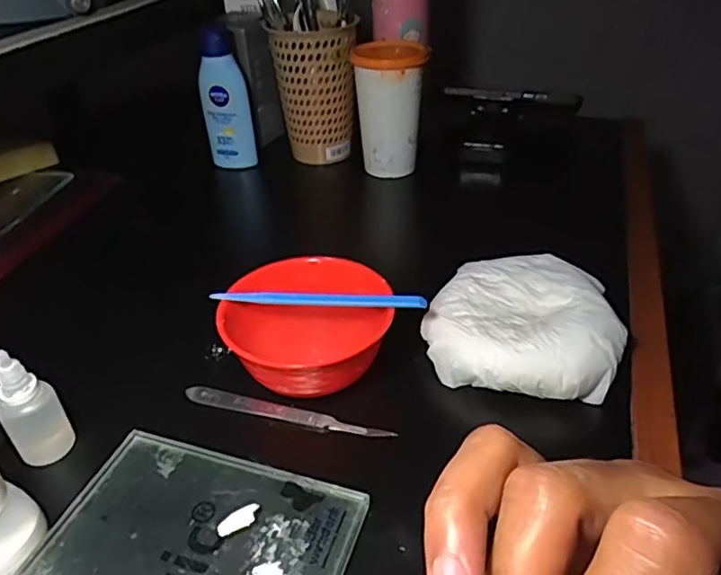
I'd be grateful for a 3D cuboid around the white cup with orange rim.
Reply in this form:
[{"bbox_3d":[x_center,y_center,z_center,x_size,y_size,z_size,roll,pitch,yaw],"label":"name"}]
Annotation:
[{"bbox_3d":[0.031,-0.187,0.637,0.073,0.125,0.081,5,37,10],"label":"white cup with orange rim"}]

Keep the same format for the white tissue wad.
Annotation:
[{"bbox_3d":[0.107,0.023,0.406,0.119,0.041,0.110,5,37,10],"label":"white tissue wad"}]

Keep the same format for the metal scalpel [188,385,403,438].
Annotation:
[{"bbox_3d":[-0.047,0.078,0.376,0.137,0.007,0.011,9,37,14],"label":"metal scalpel"}]

